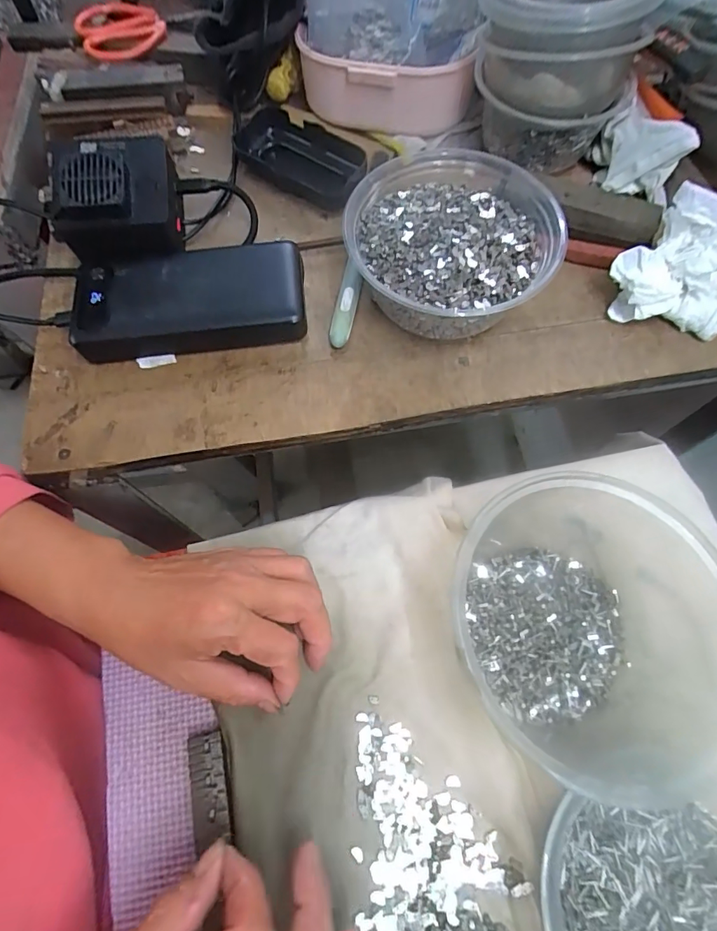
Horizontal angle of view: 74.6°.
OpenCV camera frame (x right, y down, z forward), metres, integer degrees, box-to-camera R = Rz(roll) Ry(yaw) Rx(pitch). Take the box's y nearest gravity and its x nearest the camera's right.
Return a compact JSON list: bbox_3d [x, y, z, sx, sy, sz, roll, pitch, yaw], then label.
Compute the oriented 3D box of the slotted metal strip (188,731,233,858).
[{"bbox_3d":[-0.079,0.169,0.247,0.018,0.009,0.049,-14,63,-5],"label":"slotted metal strip"}]

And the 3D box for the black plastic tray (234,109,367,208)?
[{"bbox_3d":[-0.047,-0.248,0.379,0.113,0.022,0.051,36,72,14],"label":"black plastic tray"}]

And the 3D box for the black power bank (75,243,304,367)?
[{"bbox_3d":[-0.117,-0.114,0.332,0.155,0.029,0.068,-7,68,-2],"label":"black power bank"}]

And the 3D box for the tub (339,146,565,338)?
[{"bbox_3d":[0.063,-0.149,0.325,0.136,0.059,0.153,17,69,8],"label":"tub"}]

